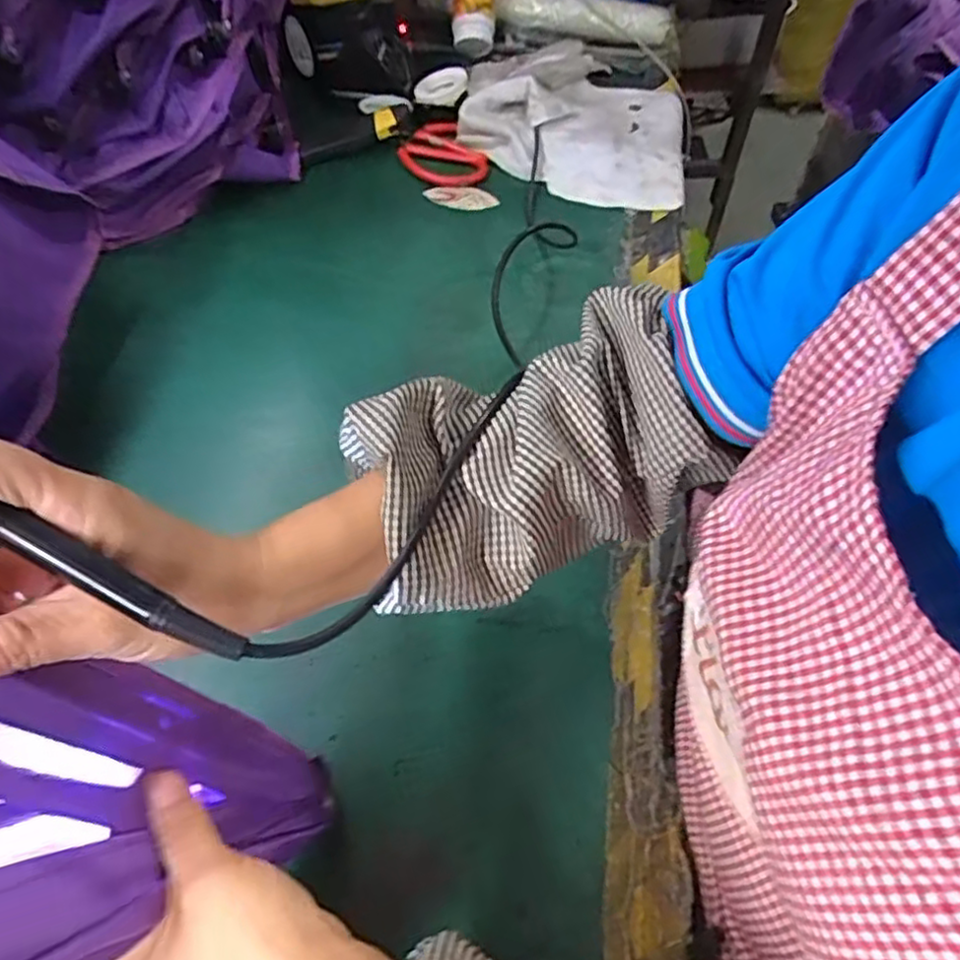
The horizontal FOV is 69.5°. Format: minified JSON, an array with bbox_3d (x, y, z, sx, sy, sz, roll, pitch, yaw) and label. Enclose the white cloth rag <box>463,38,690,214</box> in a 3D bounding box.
[{"bbox_3d":[0.100,-0.386,0.734,0.239,0.048,0.228,5,56,6],"label":"white cloth rag"}]

